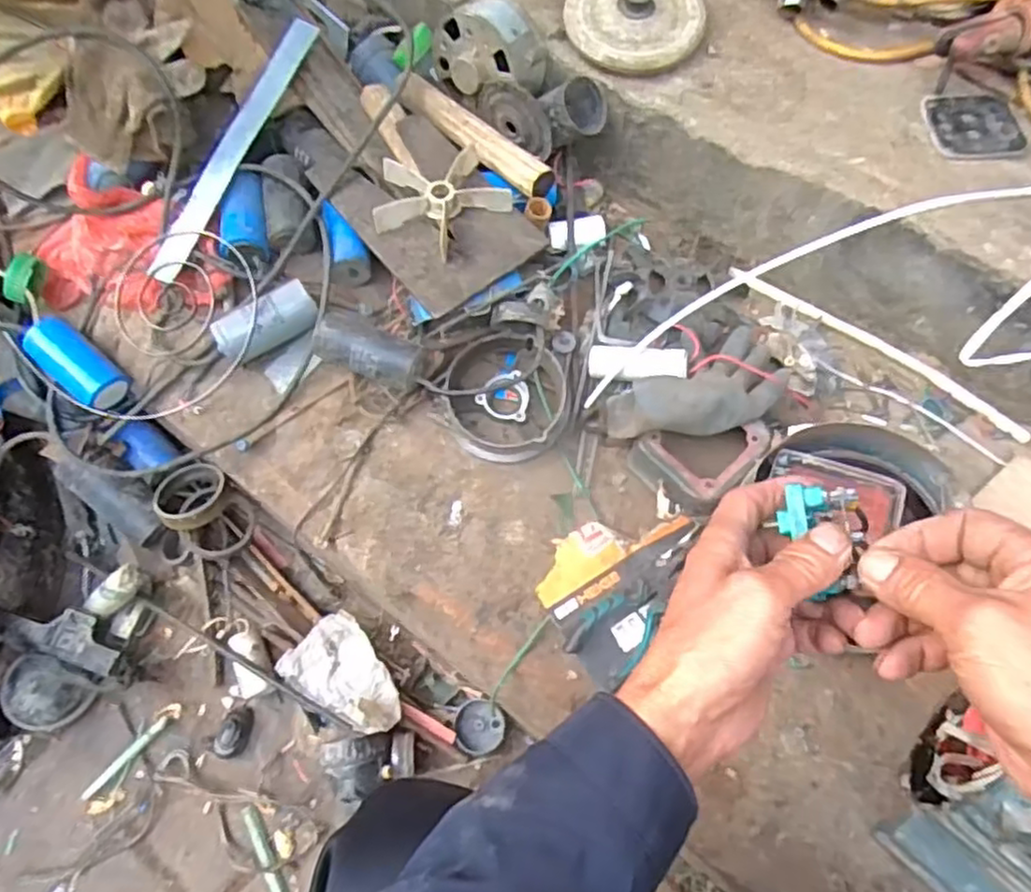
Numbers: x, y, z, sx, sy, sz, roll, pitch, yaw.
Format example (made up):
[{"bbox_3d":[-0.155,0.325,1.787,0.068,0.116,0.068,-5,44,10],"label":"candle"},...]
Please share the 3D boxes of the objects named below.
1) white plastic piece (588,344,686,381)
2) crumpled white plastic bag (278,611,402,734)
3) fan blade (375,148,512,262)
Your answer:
[{"bbox_3d":[0.123,-0.084,0.711,0.097,0.022,0.028,4,64,18],"label":"white plastic piece"},{"bbox_3d":[-0.176,0.240,0.748,0.145,0.057,0.090,32,68,13],"label":"crumpled white plastic bag"},{"bbox_3d":[-0.083,-0.254,0.725,0.134,0.028,0.122,1,65,-1],"label":"fan blade"}]

